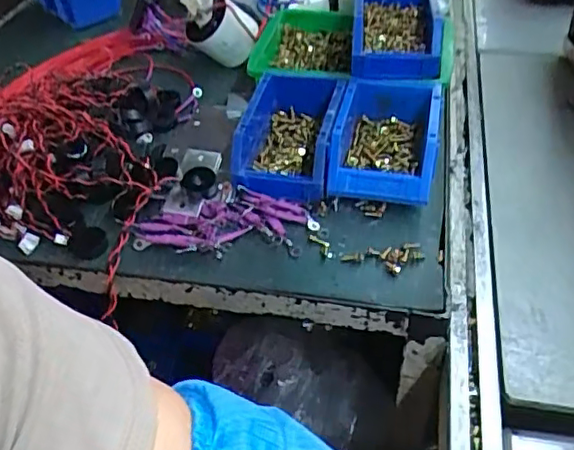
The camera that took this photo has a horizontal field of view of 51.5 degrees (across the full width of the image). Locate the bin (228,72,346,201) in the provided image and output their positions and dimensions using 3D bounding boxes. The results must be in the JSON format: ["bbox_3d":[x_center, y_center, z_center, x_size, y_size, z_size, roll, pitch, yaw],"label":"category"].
[{"bbox_3d":[0.003,-0.105,0.681,0.106,0.073,0.170,5,43,10],"label":"bin"}]

